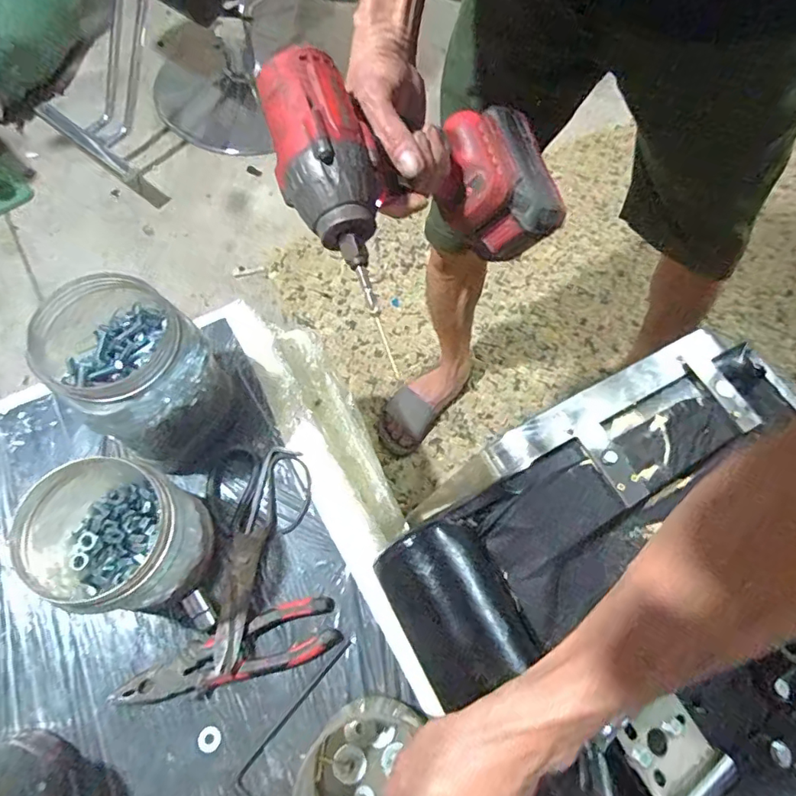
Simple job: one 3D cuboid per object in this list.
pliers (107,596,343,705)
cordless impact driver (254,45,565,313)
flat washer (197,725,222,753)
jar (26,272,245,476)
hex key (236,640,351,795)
[{"bbox_3d":[-0.155,0.238,0.469,0.197,0.015,0.055,-14,69,-10],"label":"pliers"},{"bbox_3d":[0.032,-0.167,0.384,0.244,0.093,0.139,-11,62,-47],"label":"cordless impact driver"},{"bbox_3d":[-0.170,0.305,0.451,0.019,0.004,0.021,32,68,10],"label":"flat washer"},{"bbox_3d":[-0.234,-0.019,0.489,0.143,0.174,0.123,38,69,11],"label":"jar"},{"bbox_3d":[-0.094,0.292,0.466,0.026,0.004,0.147,31,68,10],"label":"hex key"}]

